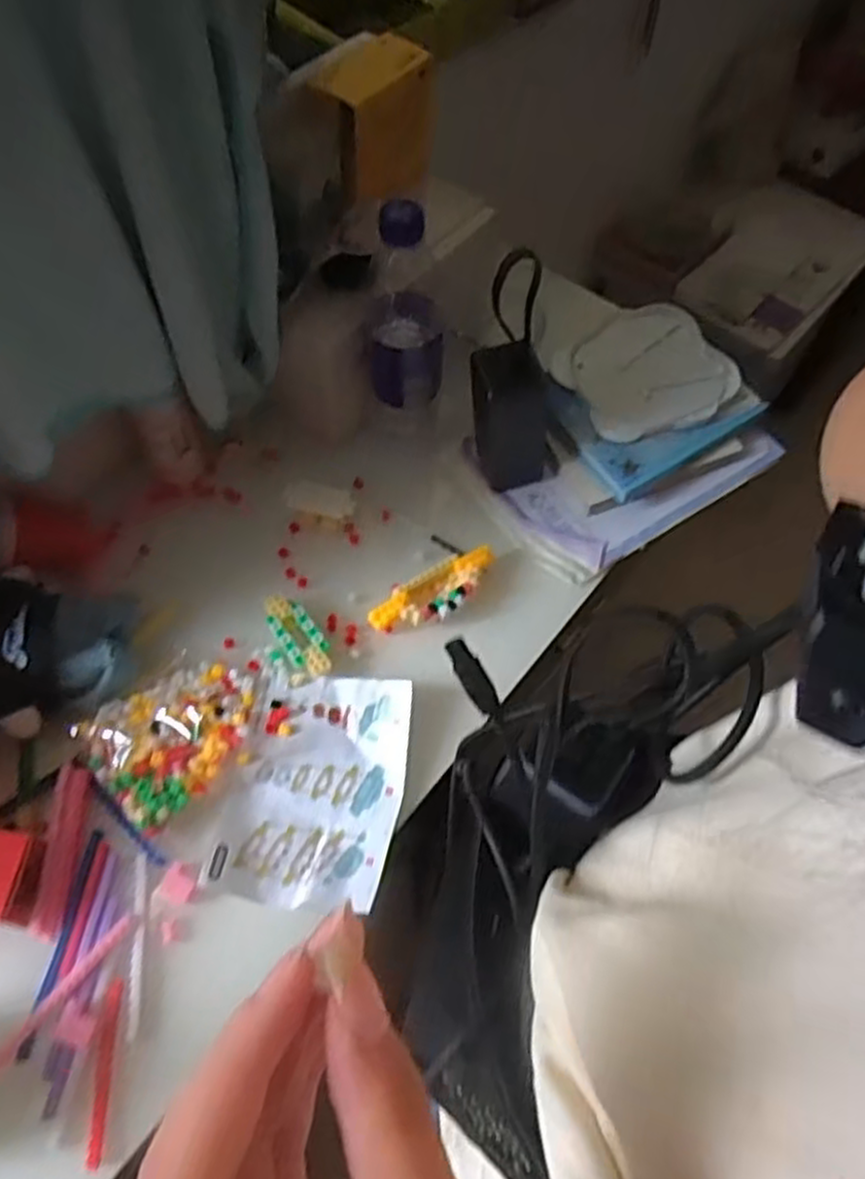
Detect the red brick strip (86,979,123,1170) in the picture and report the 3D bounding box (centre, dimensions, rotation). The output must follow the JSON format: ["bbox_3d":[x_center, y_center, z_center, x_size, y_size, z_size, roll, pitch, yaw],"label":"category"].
[{"bbox_3d":[-0.197,0.287,0.460,0.010,0.008,0.094,-1,61,-4],"label":"red brick strip"}]

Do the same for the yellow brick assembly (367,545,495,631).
[{"bbox_3d":[0.001,0.004,0.621,0.109,0.032,0.041,-33,67,-19],"label":"yellow brick assembly"}]

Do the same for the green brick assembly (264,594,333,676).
[{"bbox_3d":[-0.105,0.036,0.600,0.029,0.020,0.077,-29,66,-18],"label":"green brick assembly"}]

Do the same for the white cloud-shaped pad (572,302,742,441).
[{"bbox_3d":[0.197,-0.194,0.707,0.129,0.016,0.157,42,72,15],"label":"white cloud-shaped pad"}]

